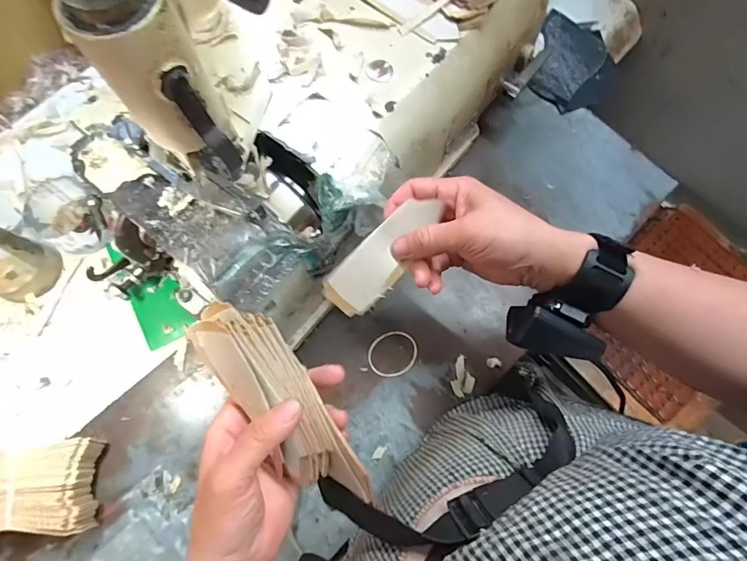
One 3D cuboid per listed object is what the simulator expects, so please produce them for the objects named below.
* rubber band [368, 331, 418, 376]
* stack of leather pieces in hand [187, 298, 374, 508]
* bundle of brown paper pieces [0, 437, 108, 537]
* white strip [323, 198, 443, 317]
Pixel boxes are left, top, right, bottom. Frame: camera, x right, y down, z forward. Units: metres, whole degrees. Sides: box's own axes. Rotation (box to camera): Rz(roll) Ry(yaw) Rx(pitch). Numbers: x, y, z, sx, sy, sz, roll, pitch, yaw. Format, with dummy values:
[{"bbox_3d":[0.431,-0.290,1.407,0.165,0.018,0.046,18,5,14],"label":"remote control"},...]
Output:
[{"bbox_3d":[0.020,0.077,0.451,0.052,0.004,0.045,-20,74,-6],"label":"rubber band"},{"bbox_3d":[-0.053,0.077,0.264,0.044,0.027,0.148,-38,93,-11],"label":"stack of leather pieces in hand"},{"bbox_3d":[-0.312,0.189,0.388,0.117,0.044,0.078,-6,73,-2],"label":"bundle of brown paper pieces"},{"bbox_3d":[0.006,-0.018,0.318,0.039,0.005,0.101,39,97,-15],"label":"white strip"}]

